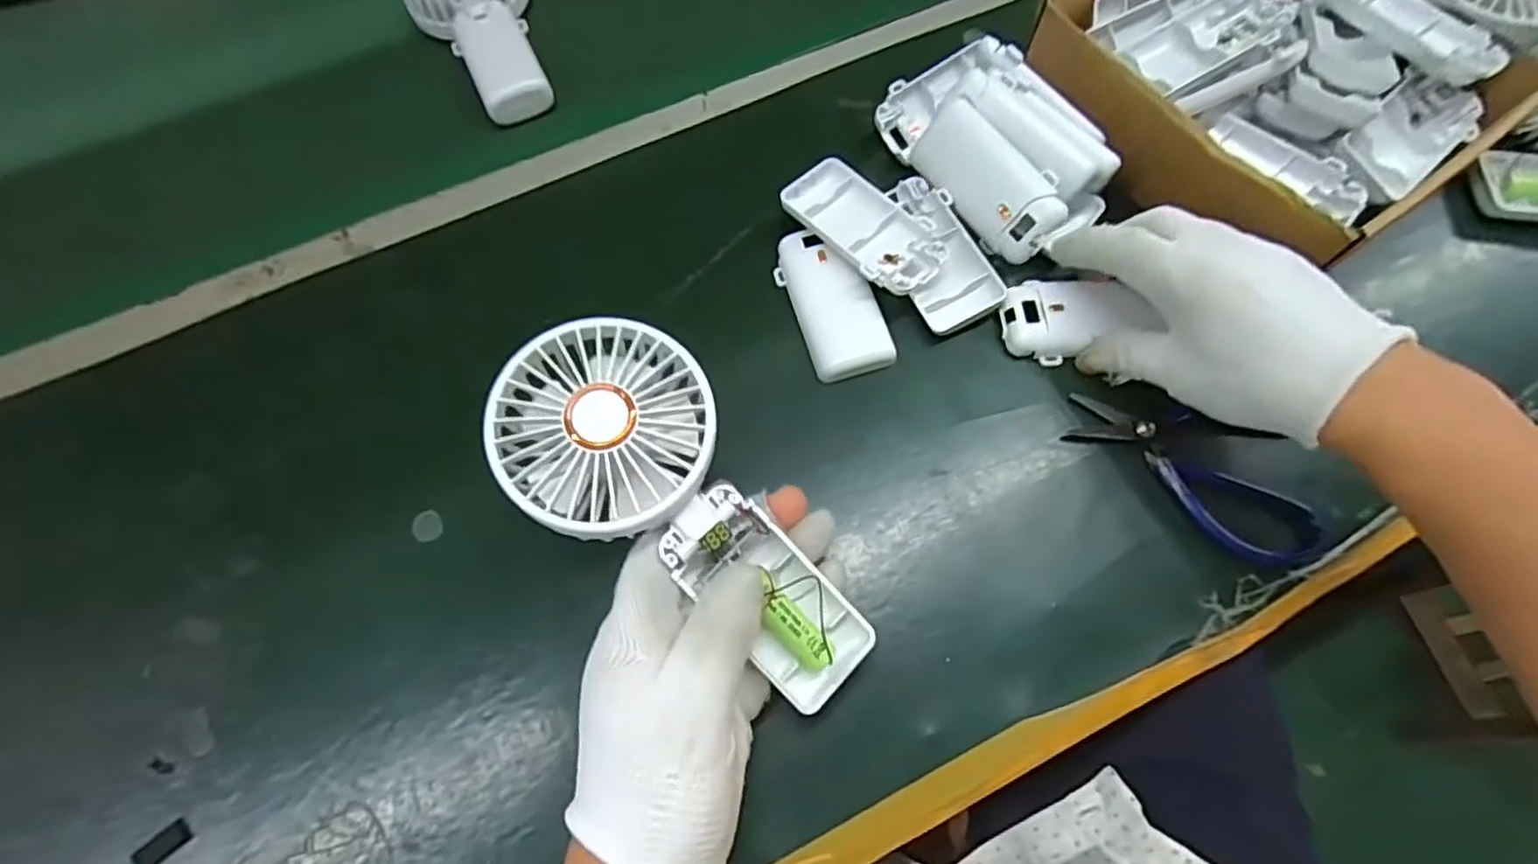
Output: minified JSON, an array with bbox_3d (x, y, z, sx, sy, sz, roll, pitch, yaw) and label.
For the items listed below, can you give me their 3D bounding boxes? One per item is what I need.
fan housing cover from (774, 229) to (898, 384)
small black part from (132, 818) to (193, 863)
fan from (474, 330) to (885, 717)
[{"bbox_3d":[0.035,-0.073,0.384,0.044,0.017,0.089,-19,69,-6],"label":"fan housing cover"},{"bbox_3d":[-0.264,0.180,0.299,0.021,0.004,0.011,-42,72,-14],"label":"small black part"},{"bbox_3d":[-0.031,0.034,0.282,0.184,0.029,0.081,46,75,-8],"label":"fan"}]

